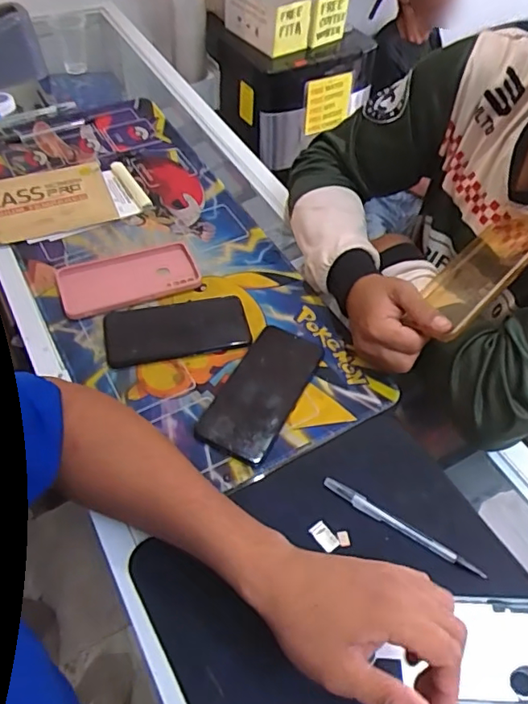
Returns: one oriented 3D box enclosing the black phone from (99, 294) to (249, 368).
[{"bbox_3d":[-0.098,-0.025,0.612,0.157,0.010,0.074,-11,54,-12],"label":"black phone"}]

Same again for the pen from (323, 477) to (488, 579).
[{"bbox_3d":[0.127,0.160,0.496,0.160,0.010,0.014,28,56,17],"label":"pen"}]

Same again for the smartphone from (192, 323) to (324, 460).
[{"bbox_3d":[0.000,0.037,0.573,0.074,0.013,0.167,24,55,14],"label":"smartphone"}]

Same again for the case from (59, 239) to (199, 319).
[{"bbox_3d":[-0.161,-0.088,0.652,0.163,0.013,0.086,-18,56,-17],"label":"case"}]

